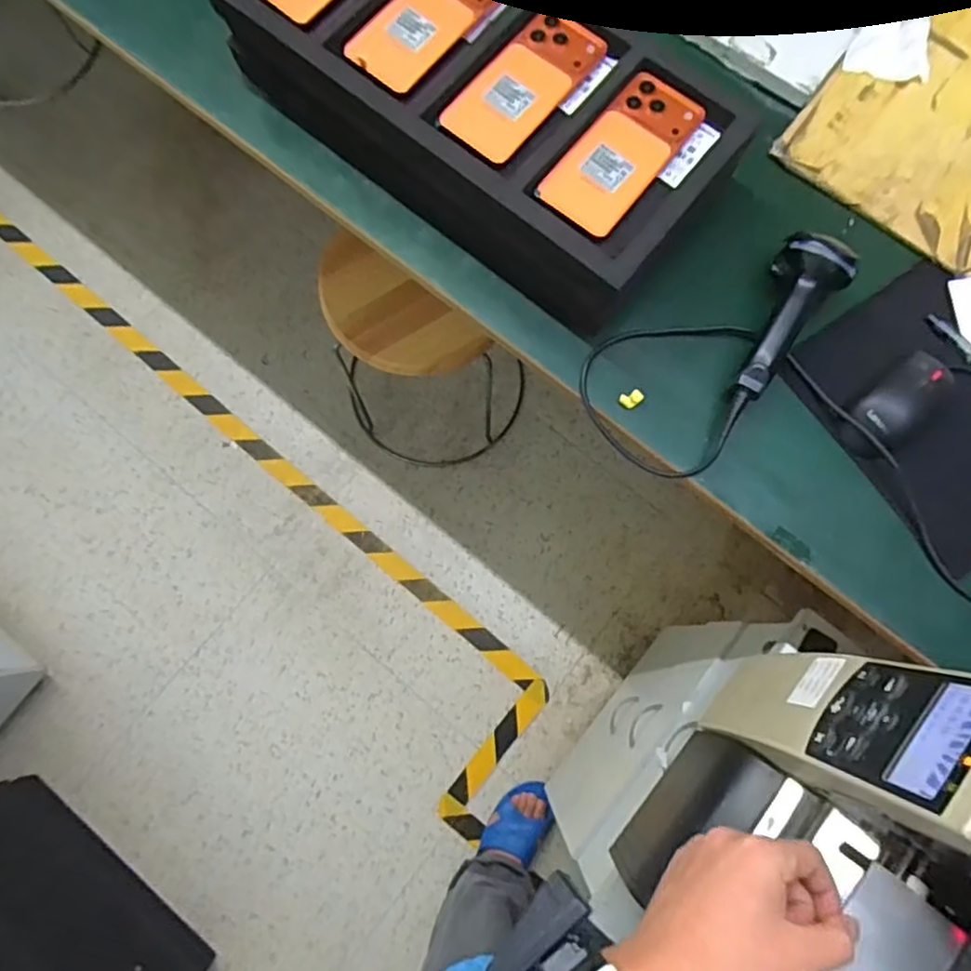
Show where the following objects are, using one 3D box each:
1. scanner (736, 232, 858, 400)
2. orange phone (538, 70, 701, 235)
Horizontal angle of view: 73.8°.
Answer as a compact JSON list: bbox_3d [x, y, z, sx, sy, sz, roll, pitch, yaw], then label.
[{"bbox_3d":[0.272,-0.152,0.595,0.065,0.067,0.156,31,80,6],"label":"scanner"},{"bbox_3d":[0.121,-0.296,0.574,0.078,0.005,0.165,37,80,7],"label":"orange phone"}]

